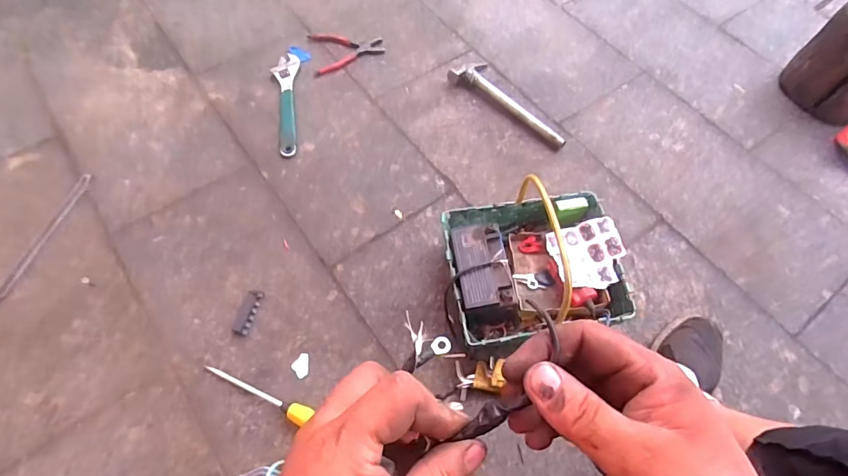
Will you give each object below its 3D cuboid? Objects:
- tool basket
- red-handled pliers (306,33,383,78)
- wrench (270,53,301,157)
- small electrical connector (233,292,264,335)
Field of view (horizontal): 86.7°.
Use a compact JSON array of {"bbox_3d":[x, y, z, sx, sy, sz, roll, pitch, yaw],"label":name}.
[{"bbox_3d":[0.183,0.027,0.725,0.281,0.233,0.241,-6,61,-5],"label":"tool basket"},{"bbox_3d":[-0.186,-0.463,1.100,0.173,0.022,0.136,-9,61,-7],"label":"red-handled pliers"},{"bbox_3d":[-0.313,-0.306,1.010,0.063,0.022,0.290,-4,61,-4],"label":"wrench"},{"bbox_3d":[-0.307,0.131,0.787,0.028,0.010,0.080,13,61,5],"label":"small electrical connector"}]

